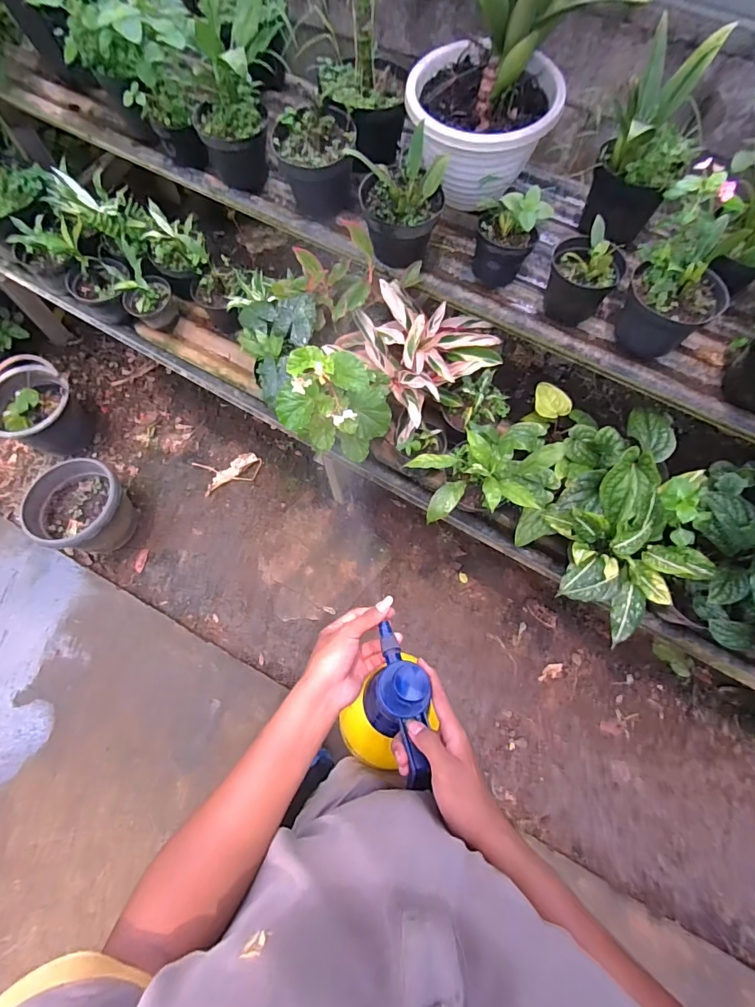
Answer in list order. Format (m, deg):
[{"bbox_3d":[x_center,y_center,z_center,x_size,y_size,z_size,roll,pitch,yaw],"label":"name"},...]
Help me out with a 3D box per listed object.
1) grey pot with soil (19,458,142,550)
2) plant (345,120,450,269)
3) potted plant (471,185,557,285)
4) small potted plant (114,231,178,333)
[{"bbox_3d":[-0.982,0.018,1.486,0.302,0.179,0.287,0,69,0],"label":"grey pot with soil"},{"bbox_3d":[0.054,-0.651,0.972,0.177,0.196,0.159,-23,71,-8],"label":"plant"},{"bbox_3d":[0.284,-0.598,0.975,0.134,0.177,0.151,5,69,2],"label":"potted plant"},{"bbox_3d":[-0.679,-0.612,1.295,0.142,0.176,0.144,-33,72,-12],"label":"small potted plant"}]

